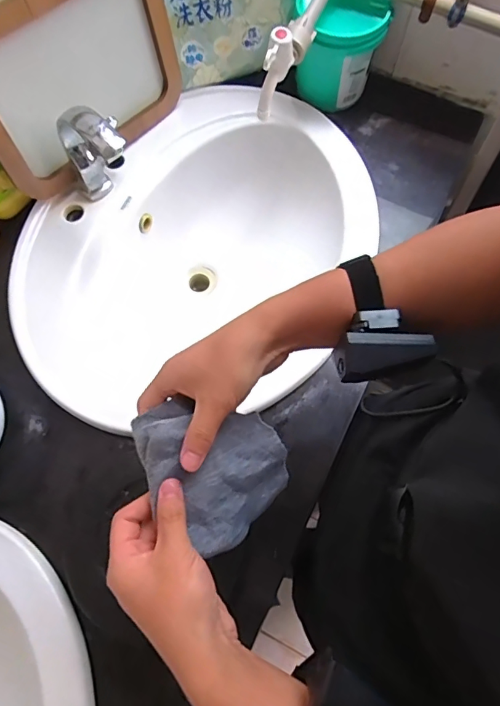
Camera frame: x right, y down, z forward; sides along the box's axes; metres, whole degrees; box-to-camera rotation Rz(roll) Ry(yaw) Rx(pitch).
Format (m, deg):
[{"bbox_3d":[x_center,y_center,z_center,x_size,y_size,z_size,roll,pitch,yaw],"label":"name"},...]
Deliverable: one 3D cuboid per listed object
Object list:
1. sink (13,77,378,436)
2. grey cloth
[{"bbox_3d":[-0.069,-0.132,0.697,0.402,0.171,0.548,27,71,11],"label":"sink"},{"bbox_3d":[-0.033,0.082,0.373,0.121,0.053,0.102,40,73,11],"label":"grey cloth"}]

